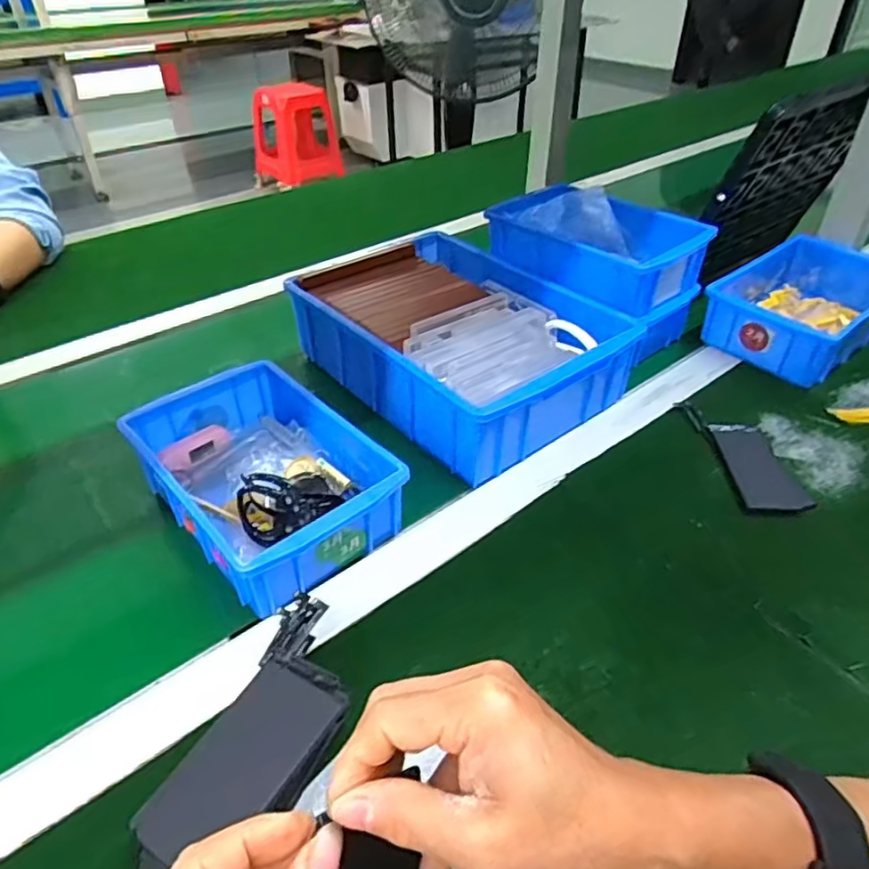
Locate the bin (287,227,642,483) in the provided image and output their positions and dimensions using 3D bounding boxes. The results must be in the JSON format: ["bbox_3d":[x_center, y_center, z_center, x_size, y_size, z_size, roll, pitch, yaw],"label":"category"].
[{"bbox_3d":[0.008,-0.092,0.633,0.214,0.102,0.324,-28,46,-30],"label":"bin"}]

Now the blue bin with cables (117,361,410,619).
[{"bbox_3d":[-0.131,0.032,0.492,0.136,0.068,0.205,-29,47,-31],"label":"blue bin with cables"}]

